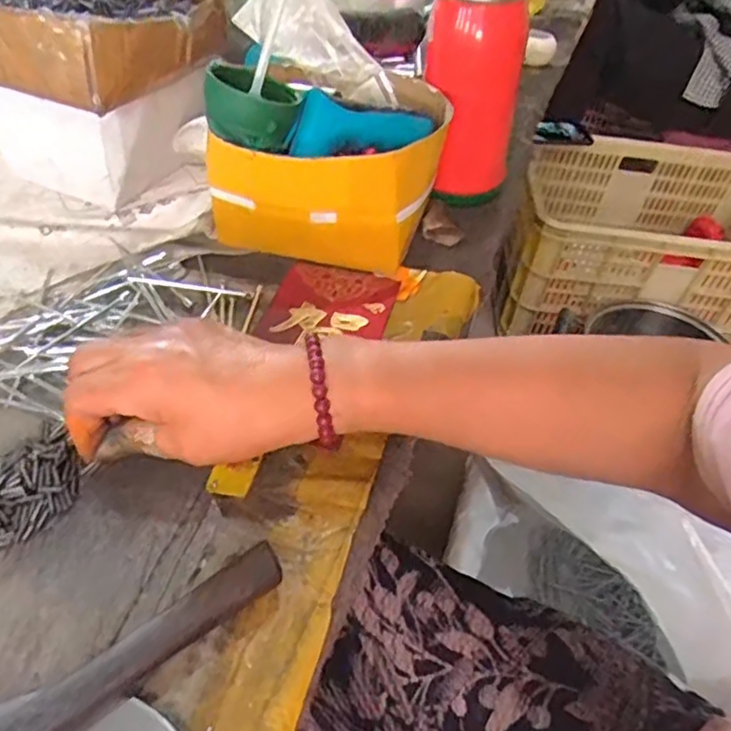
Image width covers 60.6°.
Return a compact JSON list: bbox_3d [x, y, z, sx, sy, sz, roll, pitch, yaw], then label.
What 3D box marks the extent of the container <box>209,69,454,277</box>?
[{"bbox_3d":[-0.027,-0.153,0.492,0.162,0.095,0.116,12,47,4],"label":"container"}]

